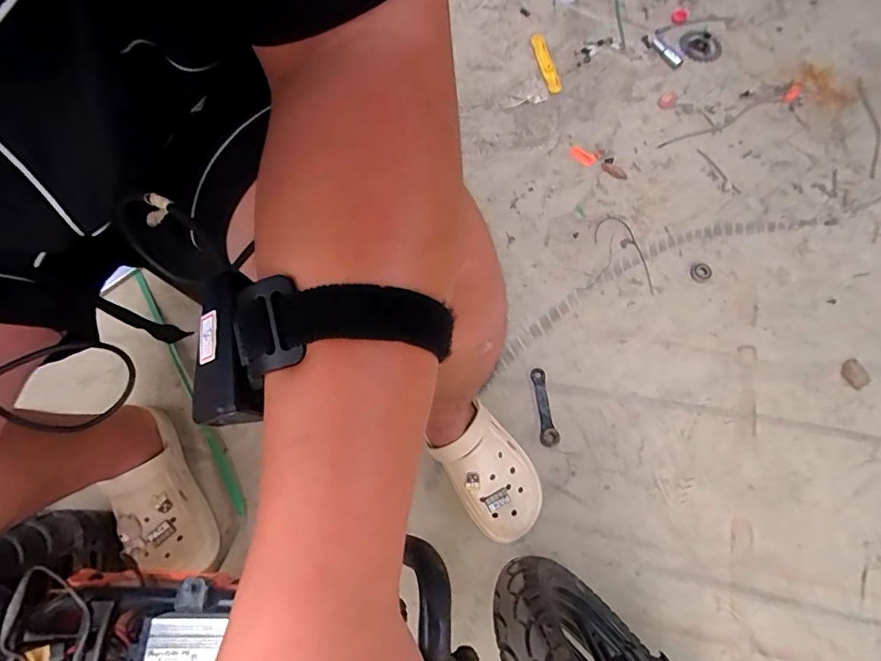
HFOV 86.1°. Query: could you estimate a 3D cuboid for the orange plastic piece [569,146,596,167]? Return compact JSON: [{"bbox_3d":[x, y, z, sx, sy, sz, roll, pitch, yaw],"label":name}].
[{"bbox_3d":[0.275,-0.338,0.914,0.054,0.013,0.022,35,74,12],"label":"orange plastic piece"}]

